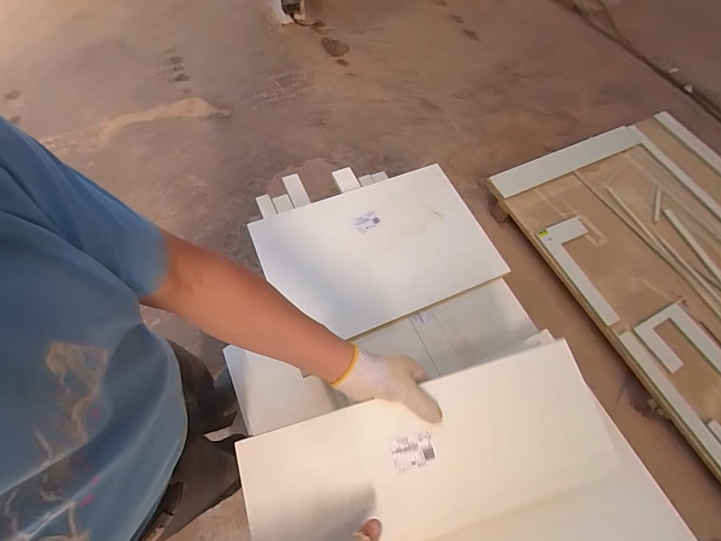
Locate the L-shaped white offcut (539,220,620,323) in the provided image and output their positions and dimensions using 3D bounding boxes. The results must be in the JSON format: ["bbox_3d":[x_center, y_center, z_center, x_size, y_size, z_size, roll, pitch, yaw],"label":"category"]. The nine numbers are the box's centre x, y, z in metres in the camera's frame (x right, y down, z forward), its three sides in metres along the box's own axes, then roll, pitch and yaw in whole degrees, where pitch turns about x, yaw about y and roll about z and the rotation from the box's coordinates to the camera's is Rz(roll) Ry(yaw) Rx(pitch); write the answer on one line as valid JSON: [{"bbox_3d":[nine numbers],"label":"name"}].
[{"bbox_3d":[0.982,-0.014,1.532,0.217,0.020,0.461,-19,66,-11],"label":"L-shaped white offcut"}]

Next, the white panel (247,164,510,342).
[{"bbox_3d":[0.034,-0.047,0.784,0.465,0.019,0.331,-21,66,-12],"label":"white panel"}]

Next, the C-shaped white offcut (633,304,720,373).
[{"bbox_3d":[1.258,0.329,1.363,0.235,0.013,0.368,-22,67,-13],"label":"C-shaped white offcut"}]

